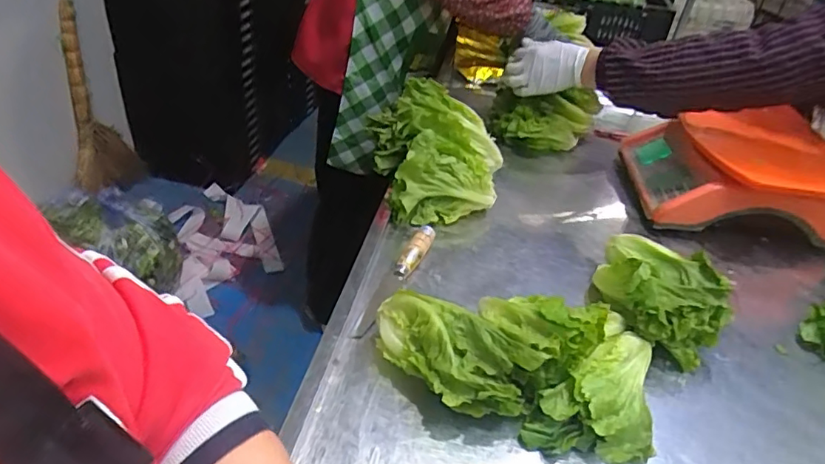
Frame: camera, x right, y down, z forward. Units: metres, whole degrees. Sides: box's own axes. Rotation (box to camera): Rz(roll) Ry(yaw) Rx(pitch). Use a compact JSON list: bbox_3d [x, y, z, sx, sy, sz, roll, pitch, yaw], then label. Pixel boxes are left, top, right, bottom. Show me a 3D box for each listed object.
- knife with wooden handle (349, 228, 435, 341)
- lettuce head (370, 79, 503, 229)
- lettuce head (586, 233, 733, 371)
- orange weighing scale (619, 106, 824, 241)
[{"bbox_3d":[-0.017,0.056,0.681,0.026,0.033,0.197,19,38,15],"label":"knife with wooden handle"},{"bbox_3d":[0.034,-0.128,0.871,0.183,0.113,0.236,-4,38,-16],"label":"lettuce head"},{"bbox_3d":[0.290,0.079,0.673,0.154,0.081,0.163,27,40,24],"label":"lettuce head"},{"bbox_3d":[0.514,-0.101,0.900,0.298,0.127,0.257,11,36,4],"label":"orange weighing scale"}]

